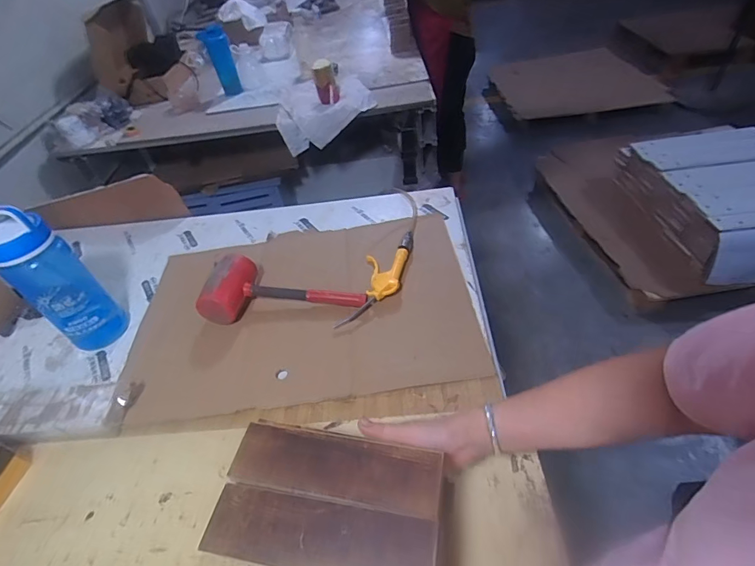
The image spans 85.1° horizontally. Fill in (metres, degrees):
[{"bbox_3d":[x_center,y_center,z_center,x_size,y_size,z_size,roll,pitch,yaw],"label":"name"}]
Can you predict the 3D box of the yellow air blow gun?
[{"bbox_3d":[0.003,-0.009,0.789,0.090,0.030,0.250,7,48,17],"label":"yellow air blow gun"}]

